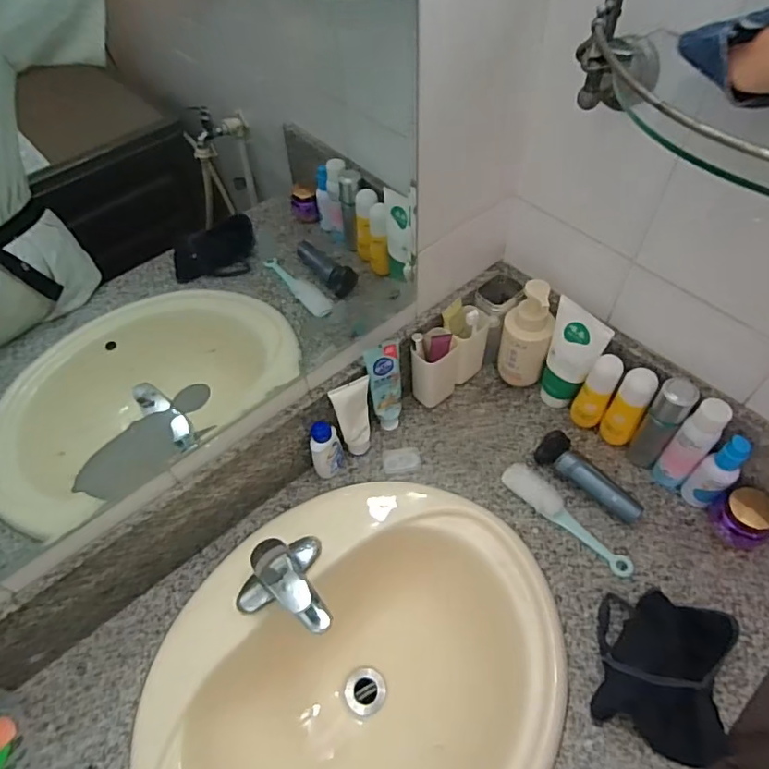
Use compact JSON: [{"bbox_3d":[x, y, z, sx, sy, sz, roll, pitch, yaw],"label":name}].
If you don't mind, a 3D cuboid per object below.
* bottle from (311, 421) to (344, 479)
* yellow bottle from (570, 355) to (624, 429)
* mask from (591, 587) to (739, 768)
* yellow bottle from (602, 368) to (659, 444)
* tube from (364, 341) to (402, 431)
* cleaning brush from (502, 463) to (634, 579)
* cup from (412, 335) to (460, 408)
[{"bbox_3d":[-0.084,0.096,0.773,0.046,0.107,0.040,-14,54,-8],"label":"bottle"},{"bbox_3d":[0.310,0.013,0.780,0.044,0.131,0.033,23,57,18],"label":"yellow bottle"},{"bbox_3d":[0.317,0.322,0.600,0.135,0.058,0.152,15,55,13],"label":"mask"},{"bbox_3d":[0.349,0.039,0.766,0.049,0.152,0.035,34,61,24],"label":"yellow bottle"},{"bbox_3d":[-0.002,0.003,0.799,0.050,0.177,0.034,-21,50,-14],"label":"tube"},{"bbox_3d":[0.250,0.185,0.739,0.039,0.017,0.204,-34,59,-22],"label":"cleaning brush"},{"bbox_3d":[0.080,-0.022,0.839,0.066,0.119,0.046,-35,60,-22],"label":"cup"}]

